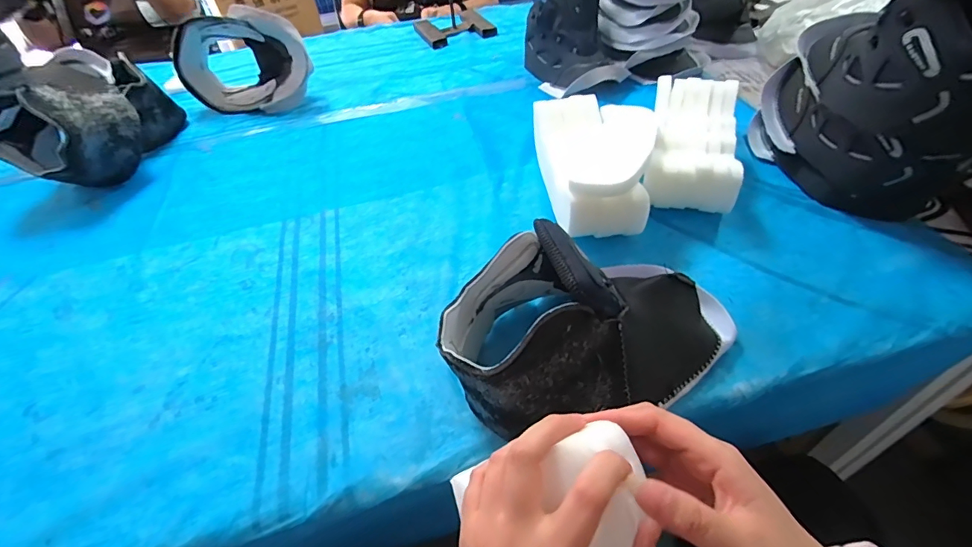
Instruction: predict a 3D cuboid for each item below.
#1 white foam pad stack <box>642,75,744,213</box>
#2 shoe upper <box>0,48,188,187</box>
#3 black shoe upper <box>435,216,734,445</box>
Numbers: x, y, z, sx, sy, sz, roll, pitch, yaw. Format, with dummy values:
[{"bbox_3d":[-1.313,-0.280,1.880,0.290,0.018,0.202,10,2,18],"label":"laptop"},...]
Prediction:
[{"bbox_3d":[0.288,-0.180,0.646,0.105,0.089,0.240,10,48,16],"label":"white foam pad stack"},{"bbox_3d":[-0.653,-0.249,0.759,0.170,0.158,0.257,-7,45,0],"label":"shoe upper"},{"bbox_3d":[0.101,0.031,0.414,0.272,0.157,0.144,-20,47,-13],"label":"black shoe upper"}]

